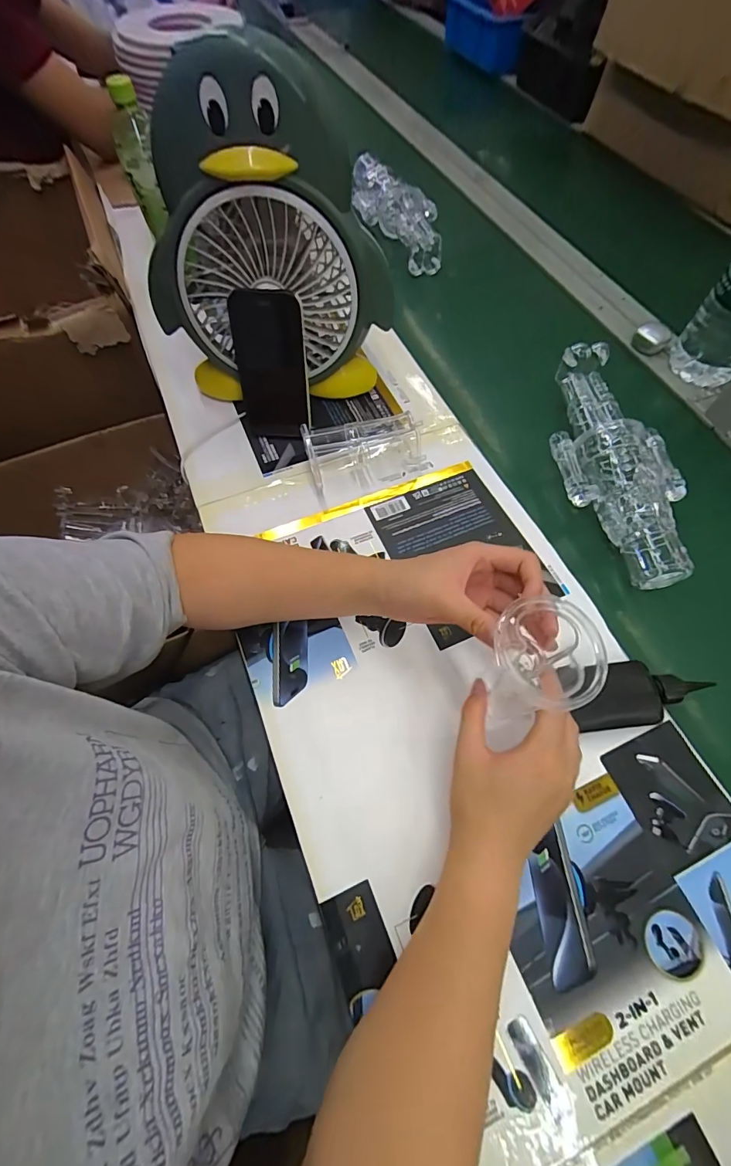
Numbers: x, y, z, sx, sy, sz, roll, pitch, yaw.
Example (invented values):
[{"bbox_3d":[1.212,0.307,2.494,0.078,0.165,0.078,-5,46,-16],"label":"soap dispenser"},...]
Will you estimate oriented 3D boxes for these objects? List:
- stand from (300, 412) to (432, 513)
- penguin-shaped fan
[{"bbox_3d":[0.002,-0.147,0.491,0.138,0.051,0.059,-18,65,-8],"label":"stand"},{"bbox_3d":[-0.099,-0.334,0.455,0.252,0.275,0.106,11,64,6],"label":"penguin-shaped fan"}]

